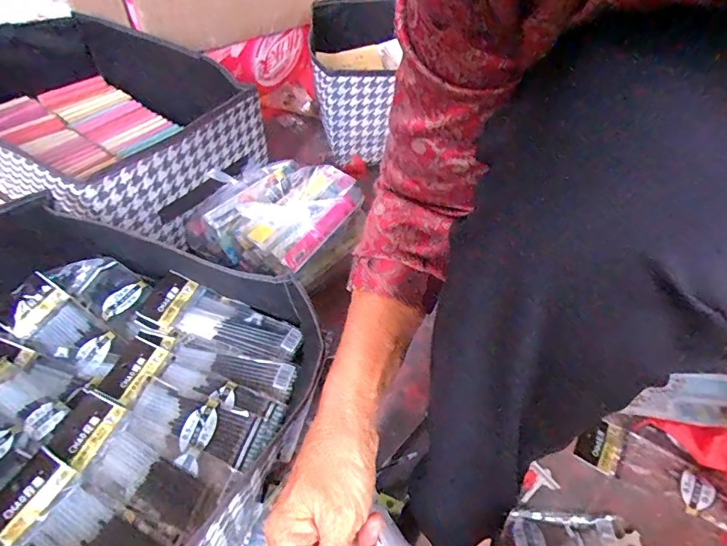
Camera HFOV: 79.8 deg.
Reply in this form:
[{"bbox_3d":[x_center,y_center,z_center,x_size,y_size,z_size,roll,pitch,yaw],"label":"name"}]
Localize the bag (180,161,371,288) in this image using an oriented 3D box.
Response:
[{"bbox_3d":[-0.113,-0.079,0.608,0.192,0.083,0.180,24,52,16],"label":"bag"}]

